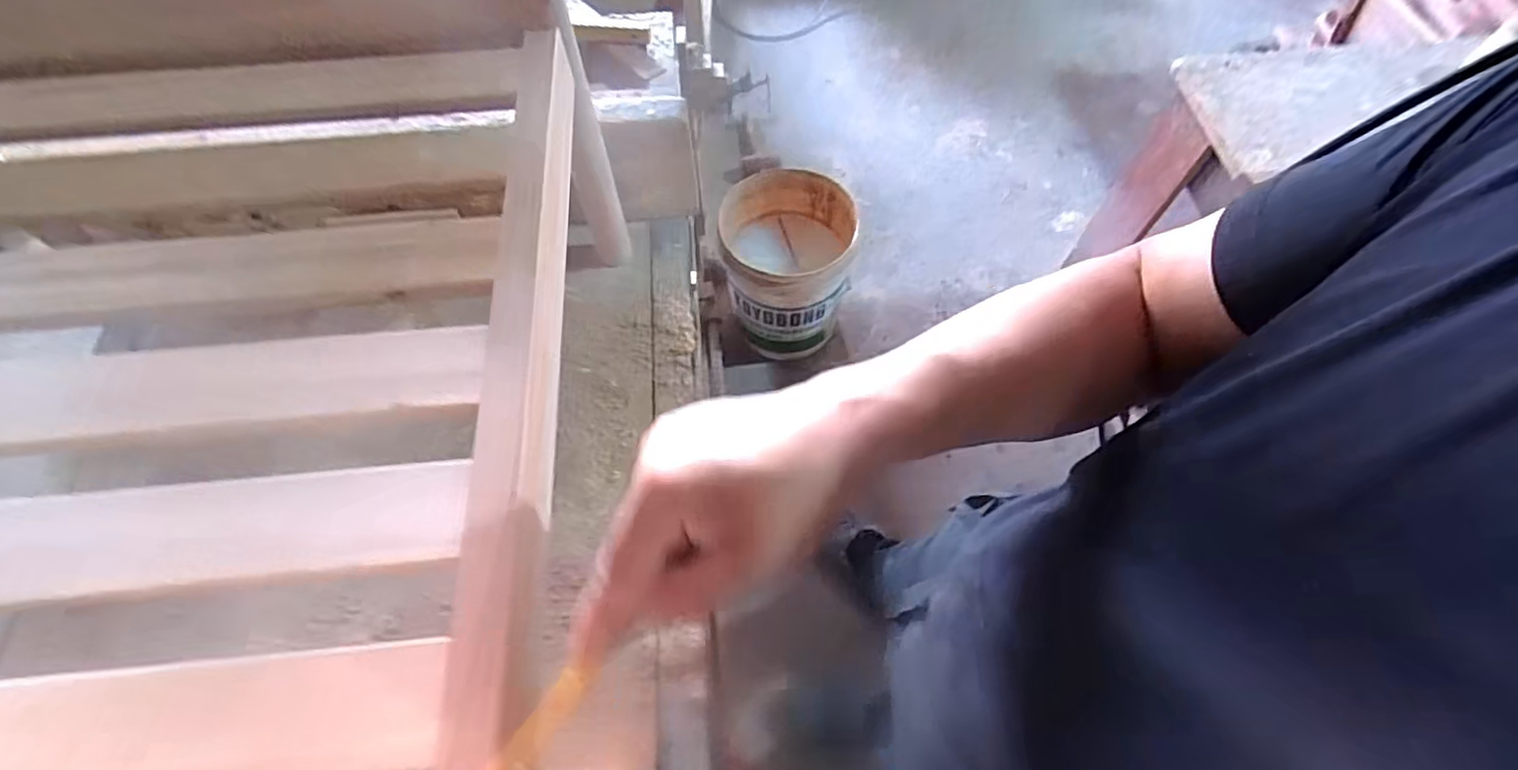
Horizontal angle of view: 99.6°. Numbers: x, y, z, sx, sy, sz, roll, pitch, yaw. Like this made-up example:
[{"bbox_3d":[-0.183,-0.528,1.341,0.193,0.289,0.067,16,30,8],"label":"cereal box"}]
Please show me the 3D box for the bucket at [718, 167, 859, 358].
[{"bbox_3d":[0.062,-0.271,1.469,0.275,0.347,0.274,0,63,0],"label":"bucket"}]

